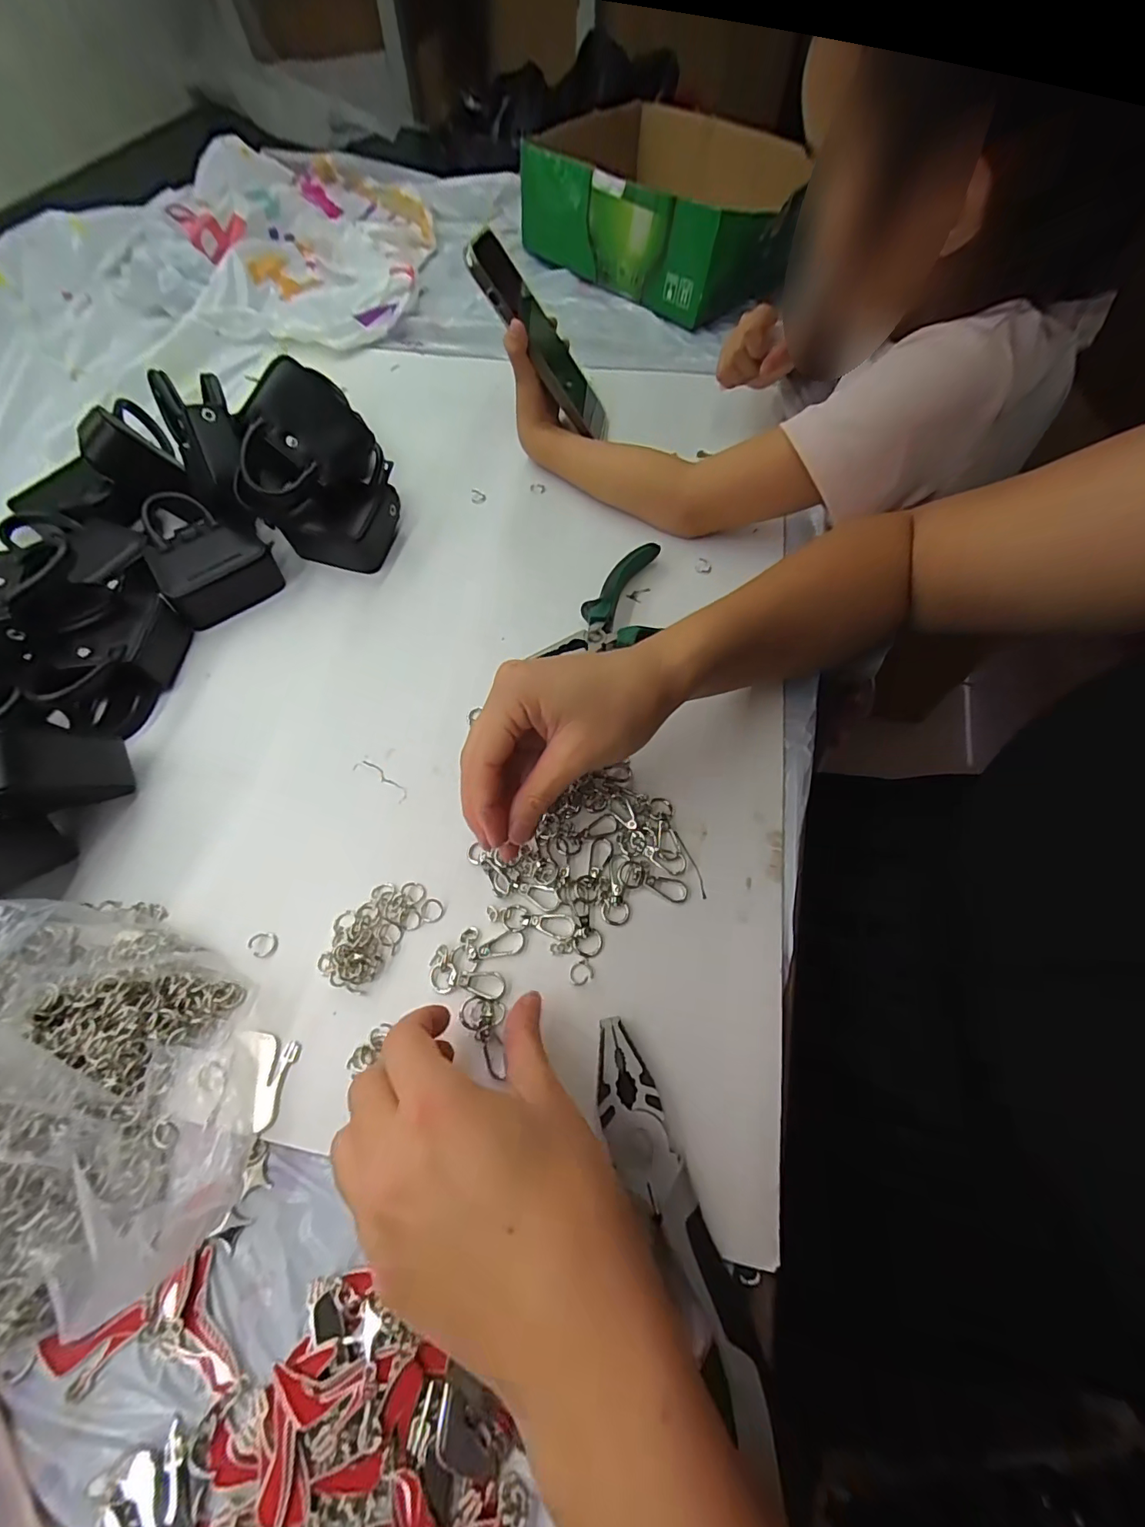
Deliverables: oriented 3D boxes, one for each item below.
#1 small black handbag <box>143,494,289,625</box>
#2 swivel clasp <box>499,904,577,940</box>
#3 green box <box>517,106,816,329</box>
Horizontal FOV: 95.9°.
[{"bbox_3d":[-0.274,-0.160,0.392,0.074,0.042,0.093,-30,66,-14],"label":"small black handbag"},{"bbox_3d":[-0.019,0.087,0.281,0.040,0.004,0.015,11,63,6],"label":"swivel clasp"},{"bbox_3d":[0.100,-0.651,0.619,0.192,0.100,0.323,-36,69,-19],"label":"green box"}]

